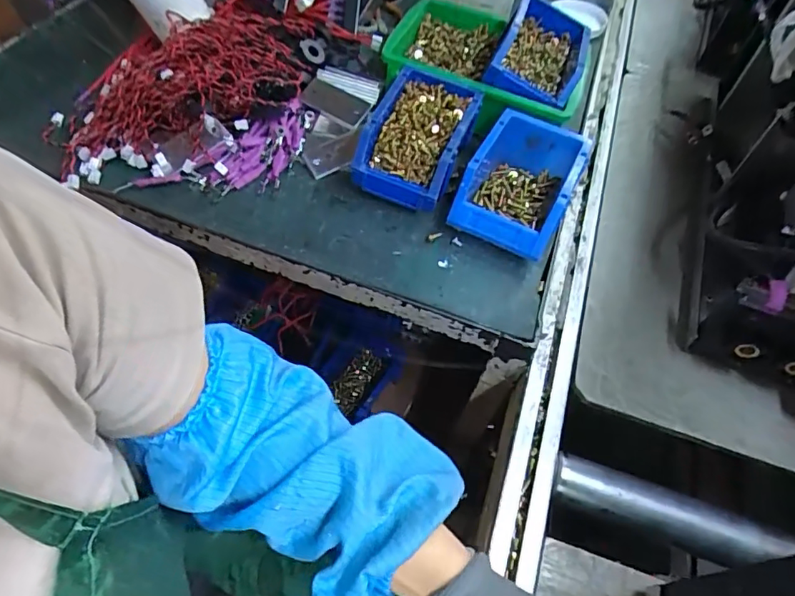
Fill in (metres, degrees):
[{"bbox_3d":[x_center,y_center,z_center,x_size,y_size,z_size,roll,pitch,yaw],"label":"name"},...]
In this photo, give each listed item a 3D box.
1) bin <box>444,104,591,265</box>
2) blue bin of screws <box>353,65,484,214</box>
[{"bbox_3d":[0.138,-0.128,0.572,0.110,0.061,0.159,26,57,12],"label":"bin"},{"bbox_3d":[0.023,-0.186,0.603,0.106,0.077,0.167,19,56,8],"label":"blue bin of screws"}]

